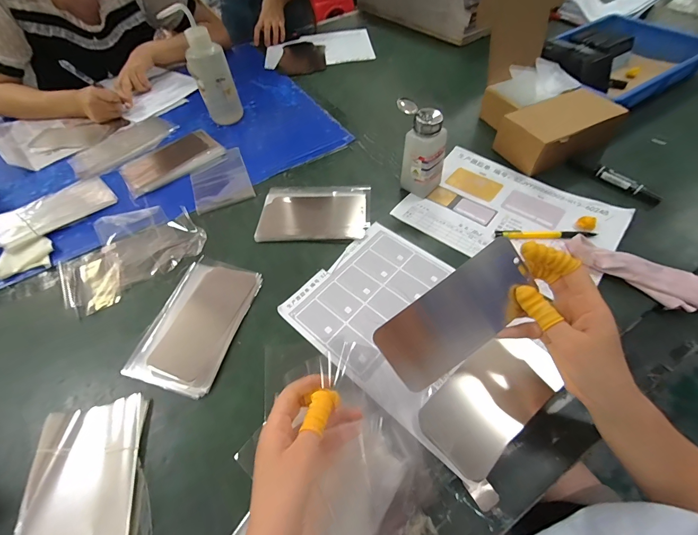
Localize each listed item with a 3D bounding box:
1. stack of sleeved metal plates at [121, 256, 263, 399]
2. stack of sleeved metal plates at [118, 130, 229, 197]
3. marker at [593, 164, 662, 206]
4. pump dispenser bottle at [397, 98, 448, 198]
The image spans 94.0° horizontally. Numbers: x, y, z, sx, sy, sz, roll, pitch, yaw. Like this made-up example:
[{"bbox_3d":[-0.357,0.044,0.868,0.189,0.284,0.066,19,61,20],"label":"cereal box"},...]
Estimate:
[{"bbox_3d":[-0.201,0.067,0.430,0.119,0.007,0.179,11,57,12],"label":"stack of sleeved metal plates"},{"bbox_3d":[-0.348,-0.213,0.641,0.185,0.010,0.128,-33,59,-17],"label":"stack of sleeved metal plates"},{"bbox_3d":[0.442,-0.132,0.520,0.014,0.023,0.102,-32,59,-16],"label":"marker"},{"bbox_3d":[0.111,-0.182,0.508,0.071,0.132,0.051,35,65,25],"label":"pump dispenser bottle"}]

